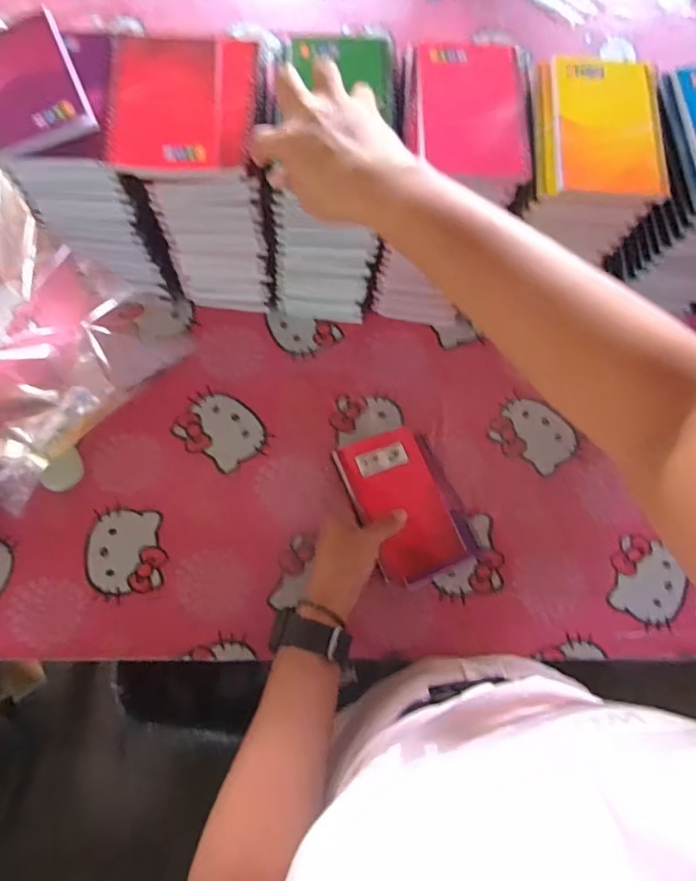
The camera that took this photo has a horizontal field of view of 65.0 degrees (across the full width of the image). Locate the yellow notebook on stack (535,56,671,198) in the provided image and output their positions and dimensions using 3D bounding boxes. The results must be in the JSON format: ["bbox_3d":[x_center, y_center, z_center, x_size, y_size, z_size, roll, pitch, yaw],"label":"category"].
[{"bbox_3d":[0.200,-0.249,0.429,0.100,0.012,0.131,5,74,-1],"label":"yellow notebook on stack"}]

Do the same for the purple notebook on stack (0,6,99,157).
[{"bbox_3d":[-0.251,-0.278,0.423,0.076,0.018,0.111,-22,76,-8],"label":"purple notebook on stack"}]

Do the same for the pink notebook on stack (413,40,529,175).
[{"bbox_3d":[0.099,-0.261,0.427,0.087,0.007,0.123,2,74,-2],"label":"pink notebook on stack"}]

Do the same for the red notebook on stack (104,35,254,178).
[{"bbox_3d":[-0.129,-0.265,0.427,0.108,0.015,0.128,-2,74,-3],"label":"red notebook on stack"}]

